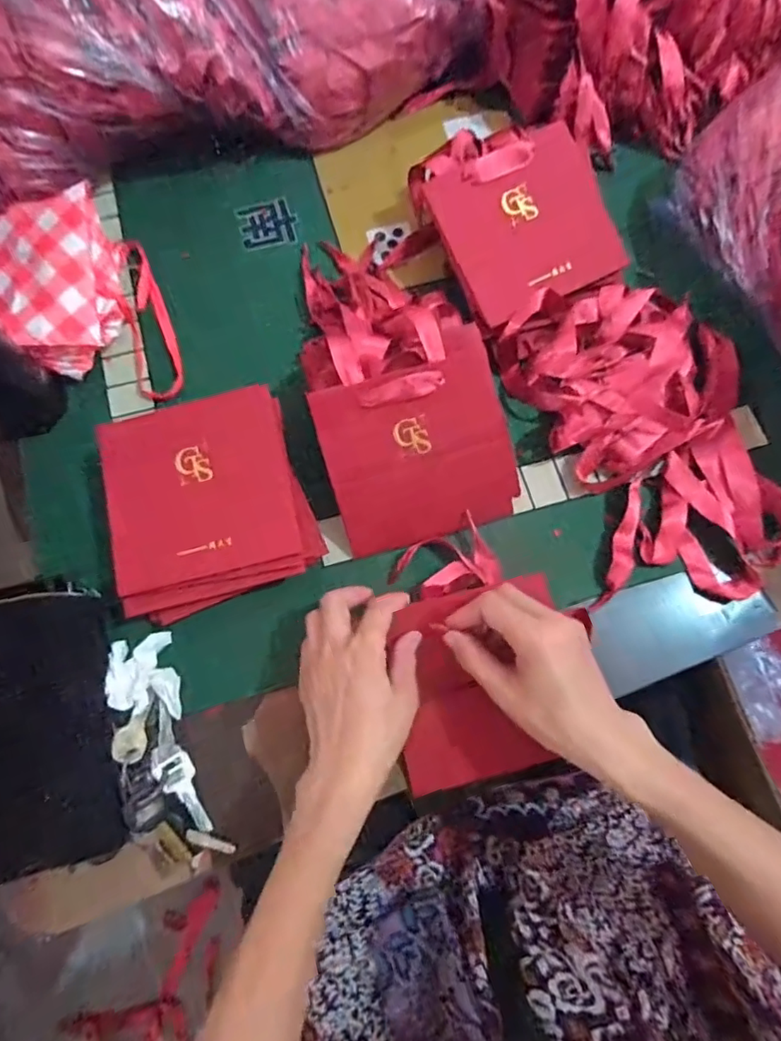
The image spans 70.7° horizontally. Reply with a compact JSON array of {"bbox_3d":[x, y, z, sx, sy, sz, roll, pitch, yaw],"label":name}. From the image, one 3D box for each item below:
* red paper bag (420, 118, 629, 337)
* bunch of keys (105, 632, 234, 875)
[{"bbox_3d":[0.113,-0.268,0.484,0.139,0.026,0.163,-25,92,0],"label":"red paper bag"},{"bbox_3d":[-0.172,0.173,0.409,0.054,0.037,0.167,-20,75,-7],"label":"bunch of keys"}]

